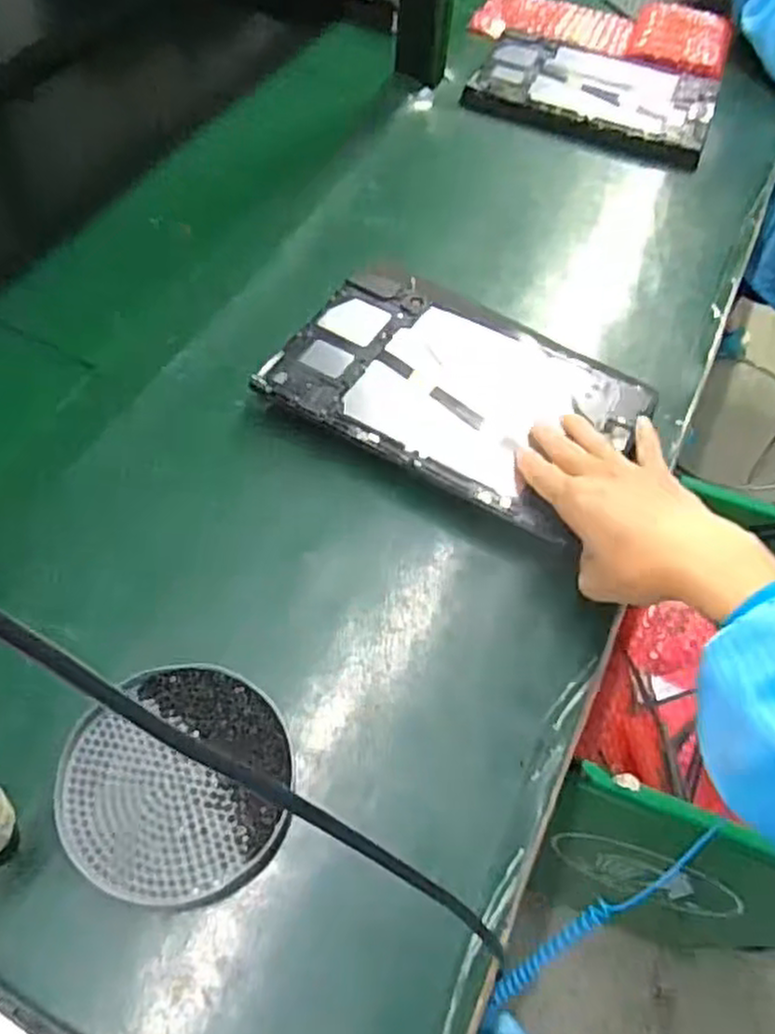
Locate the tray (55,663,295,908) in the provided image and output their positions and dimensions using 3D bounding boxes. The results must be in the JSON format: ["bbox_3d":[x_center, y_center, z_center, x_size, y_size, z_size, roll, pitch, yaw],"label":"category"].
[{"bbox_3d":[-0.105,0.132,0.380,0.109,0.013,0.111,2,57,-3],"label":"tray"}]

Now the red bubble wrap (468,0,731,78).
[{"bbox_3d":[0.237,-0.548,0.828,0.272,0.032,0.123,20,58,9],"label":"red bubble wrap"}]

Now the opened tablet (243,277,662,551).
[{"bbox_3d":[0.048,-0.091,0.522,0.234,0.013,0.160,28,60,12],"label":"opened tablet"}]

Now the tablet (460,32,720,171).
[{"bbox_3d":[0.212,-0.436,0.765,0.236,0.023,0.156,22,58,10],"label":"tablet"}]

